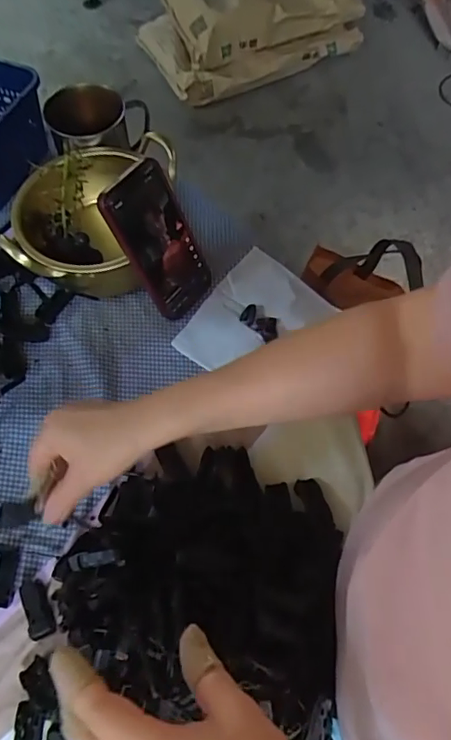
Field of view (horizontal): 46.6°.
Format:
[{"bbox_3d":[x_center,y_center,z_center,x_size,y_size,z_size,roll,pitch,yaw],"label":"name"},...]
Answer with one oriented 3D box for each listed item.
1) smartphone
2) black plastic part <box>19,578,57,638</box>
[{"bbox_3d":[-0.066,-0.131,0.539,0.017,0.162,0.076,20,62,38],"label":"smartphone"},{"bbox_3d":[-0.161,0.203,0.447,0.021,0.013,0.049,-23,67,-12],"label":"black plastic part"}]

